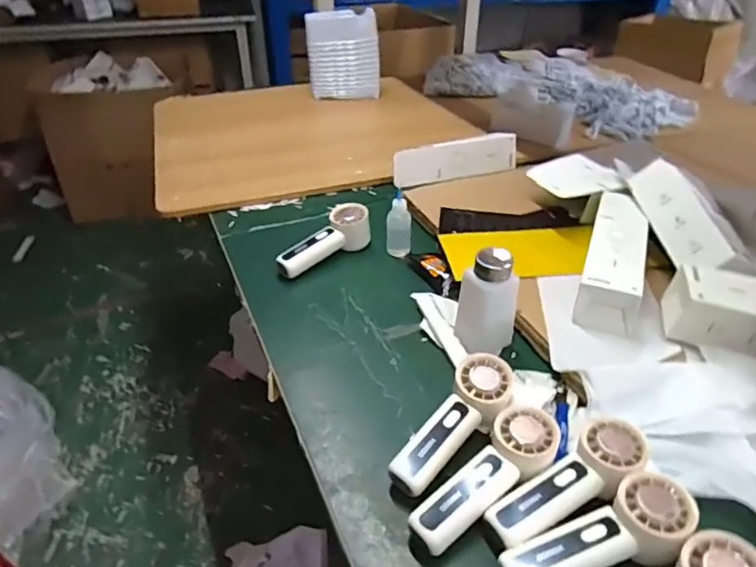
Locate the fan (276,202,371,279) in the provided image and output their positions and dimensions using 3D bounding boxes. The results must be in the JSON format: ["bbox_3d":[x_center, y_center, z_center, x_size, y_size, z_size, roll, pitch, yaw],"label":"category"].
[{"bbox_3d":[-0.082,-0.066,0.801,0.155,0.054,0.048,-26,42,-31],"label":"fan"}]

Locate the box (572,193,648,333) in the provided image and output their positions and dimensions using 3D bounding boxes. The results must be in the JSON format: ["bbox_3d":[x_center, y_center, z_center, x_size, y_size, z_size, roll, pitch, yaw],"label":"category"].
[{"bbox_3d":[0.301,-0.031,0.696,0.065,0.069,0.227,14,38,20],"label":"box"}]

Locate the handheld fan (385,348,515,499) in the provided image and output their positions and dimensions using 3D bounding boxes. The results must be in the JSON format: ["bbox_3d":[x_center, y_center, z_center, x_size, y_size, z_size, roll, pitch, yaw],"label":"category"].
[{"bbox_3d":[0.074,0.135,0.529,0.051,0.032,0.158,29,61,35],"label":"handheld fan"}]

